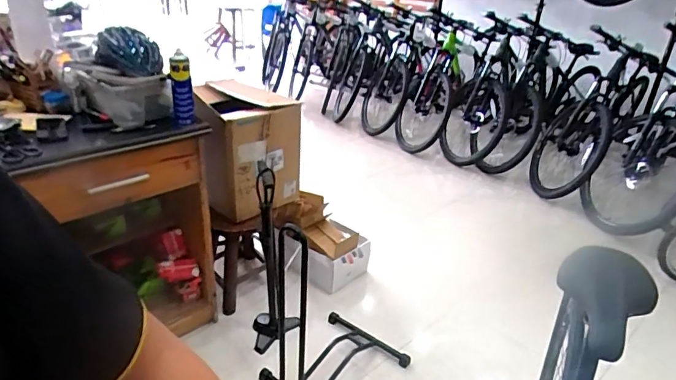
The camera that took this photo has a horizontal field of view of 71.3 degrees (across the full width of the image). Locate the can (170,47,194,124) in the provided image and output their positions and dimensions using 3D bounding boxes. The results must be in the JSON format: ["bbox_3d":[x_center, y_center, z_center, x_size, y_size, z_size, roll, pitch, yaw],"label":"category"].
[{"bbox_3d":[-0.491,-0.313,1.485,0.062,0.215,0.076,-6,28,-17],"label":"can"}]

